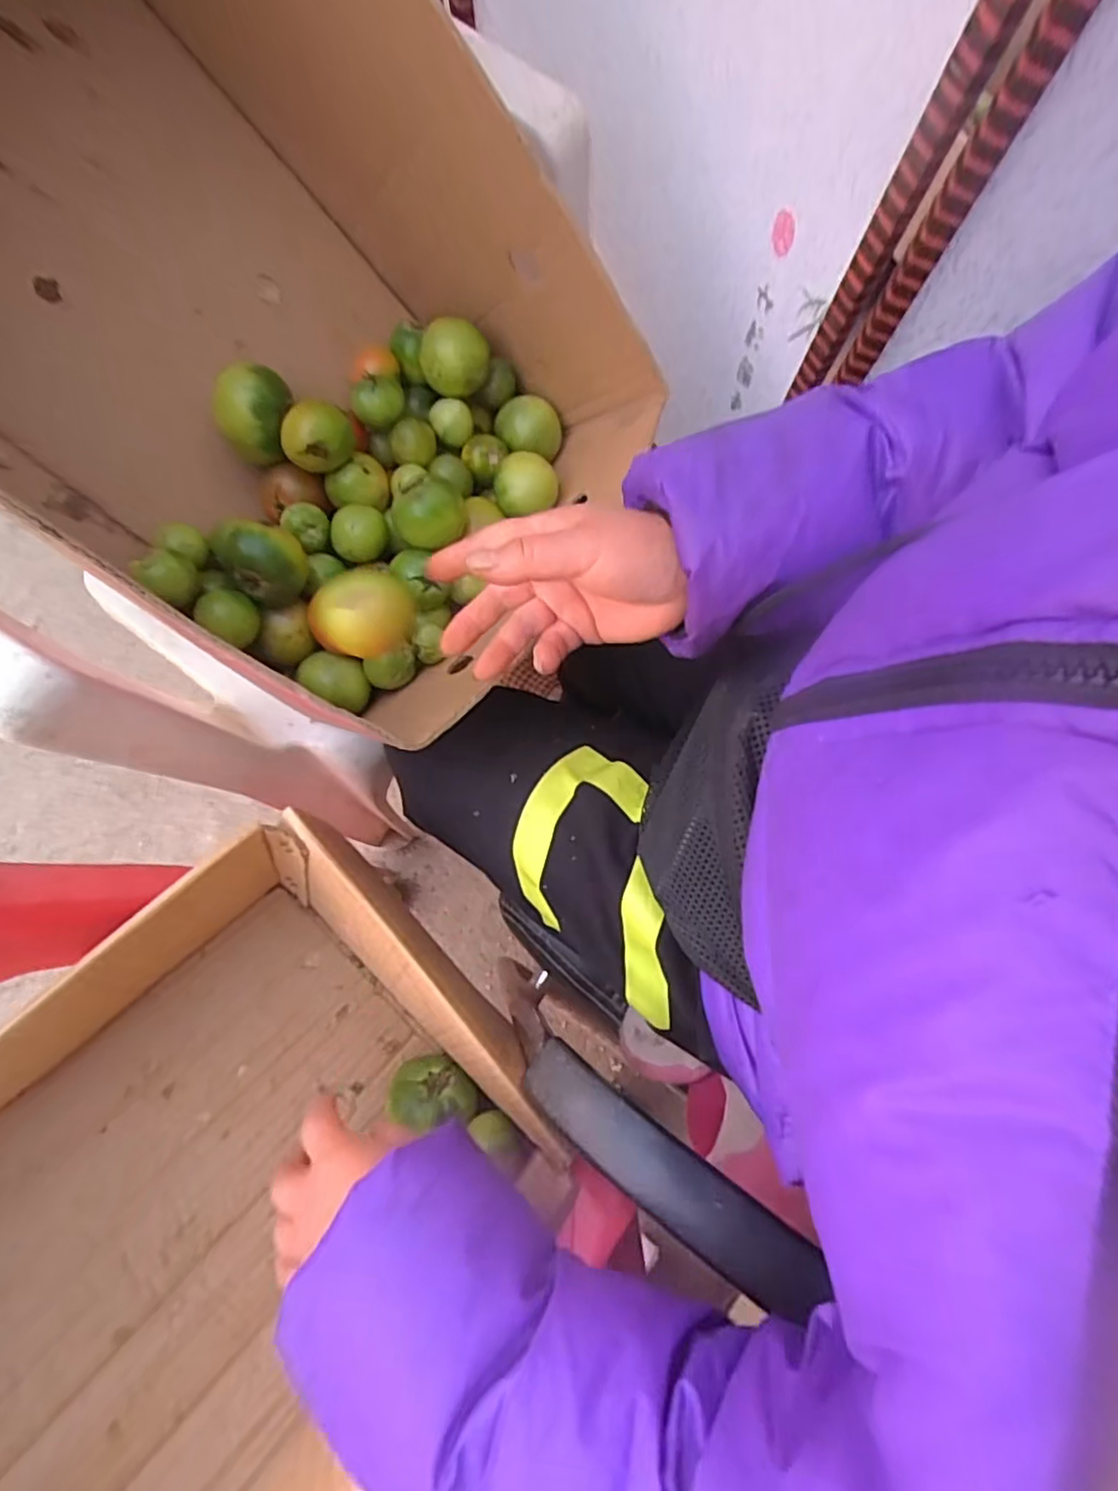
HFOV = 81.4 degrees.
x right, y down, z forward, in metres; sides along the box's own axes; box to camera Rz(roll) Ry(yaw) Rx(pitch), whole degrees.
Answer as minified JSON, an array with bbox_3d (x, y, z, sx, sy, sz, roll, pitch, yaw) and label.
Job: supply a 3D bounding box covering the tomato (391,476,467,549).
[{"bbox_3d":[-0.096,-0.170,0.483,0.052,0.040,0.042,-5,79,-2],"label":"tomato"}]

